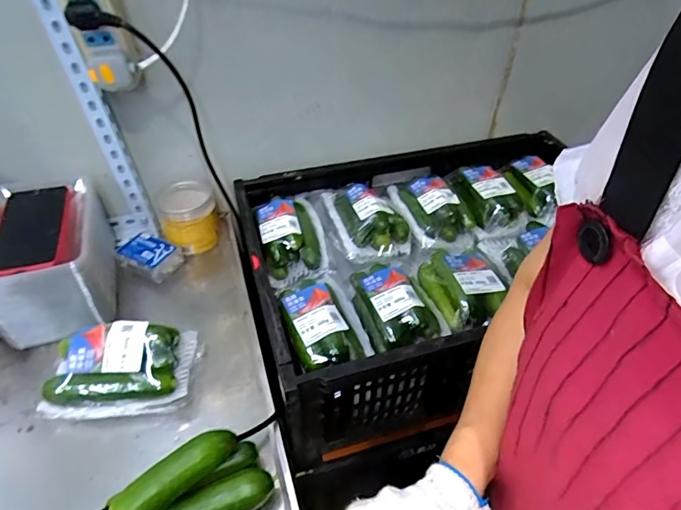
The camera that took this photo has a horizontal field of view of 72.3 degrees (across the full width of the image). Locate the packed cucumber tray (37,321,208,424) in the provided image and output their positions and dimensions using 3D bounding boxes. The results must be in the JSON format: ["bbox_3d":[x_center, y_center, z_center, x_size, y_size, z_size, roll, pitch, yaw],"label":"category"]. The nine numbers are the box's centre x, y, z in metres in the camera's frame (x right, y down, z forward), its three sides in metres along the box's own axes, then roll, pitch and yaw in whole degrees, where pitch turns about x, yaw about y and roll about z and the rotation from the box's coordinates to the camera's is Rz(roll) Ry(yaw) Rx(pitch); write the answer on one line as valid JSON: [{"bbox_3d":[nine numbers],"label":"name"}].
[{"bbox_3d":[-0.249,0.134,0.531,0.170,0.080,0.090,-9,43,-11],"label":"packed cucumber tray"}]

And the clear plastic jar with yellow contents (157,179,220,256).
[{"bbox_3d":[-0.233,-0.062,0.721,0.081,0.083,0.086,1,42,0],"label":"clear plastic jar with yellow contents"}]

